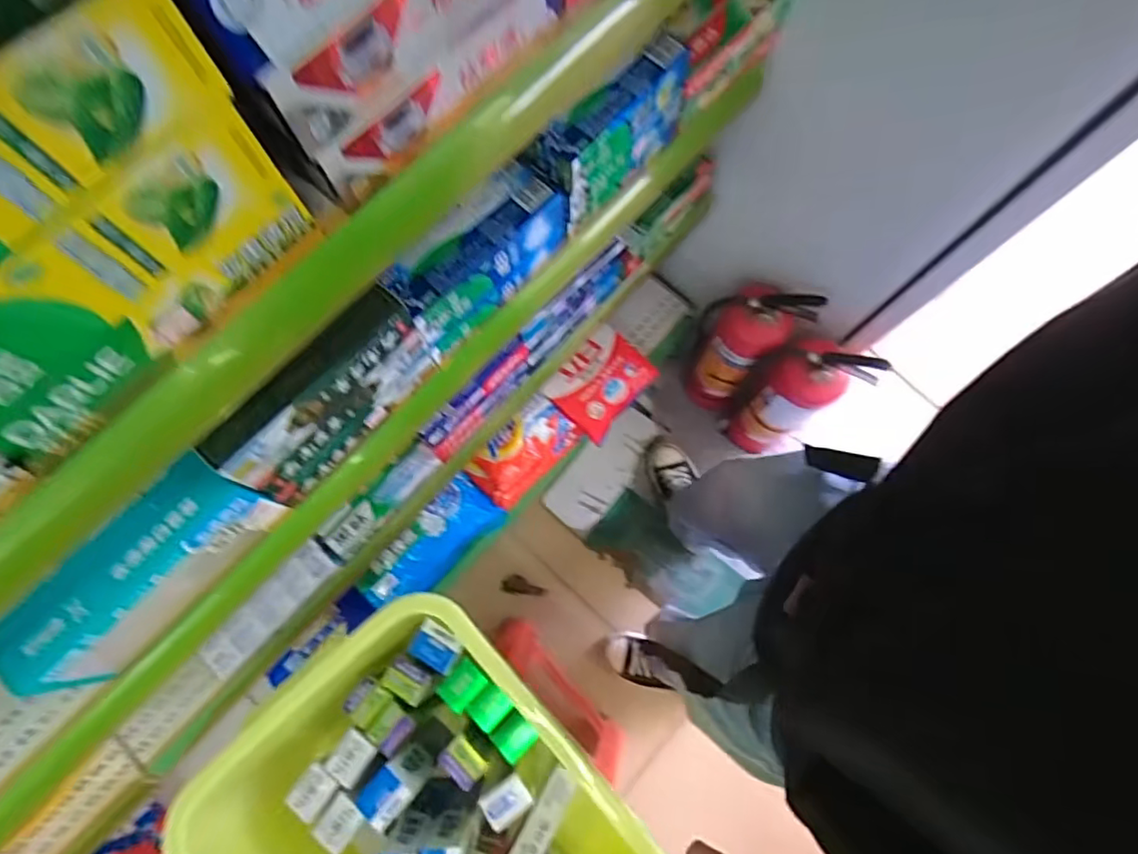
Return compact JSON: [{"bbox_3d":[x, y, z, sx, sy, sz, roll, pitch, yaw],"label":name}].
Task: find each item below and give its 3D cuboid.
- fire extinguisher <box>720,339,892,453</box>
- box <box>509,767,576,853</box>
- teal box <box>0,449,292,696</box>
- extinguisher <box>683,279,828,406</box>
[{"bbox_3d":[0.440,-0.062,1.211,0.127,0.451,0.132,-36,78,-9],"label":"fire extinguisher"},{"bbox_3d":[-0.051,0.548,0.788,0.040,0.029,0.190,28,77,7],"label":"box"},{"bbox_3d":[-0.367,0.126,0.524,0.059,0.111,0.215,39,79,9],"label":"teal box"},{"bbox_3d":[0.347,-0.170,1.270,0.164,0.465,0.141,33,78,8],"label":"extinguisher"}]

